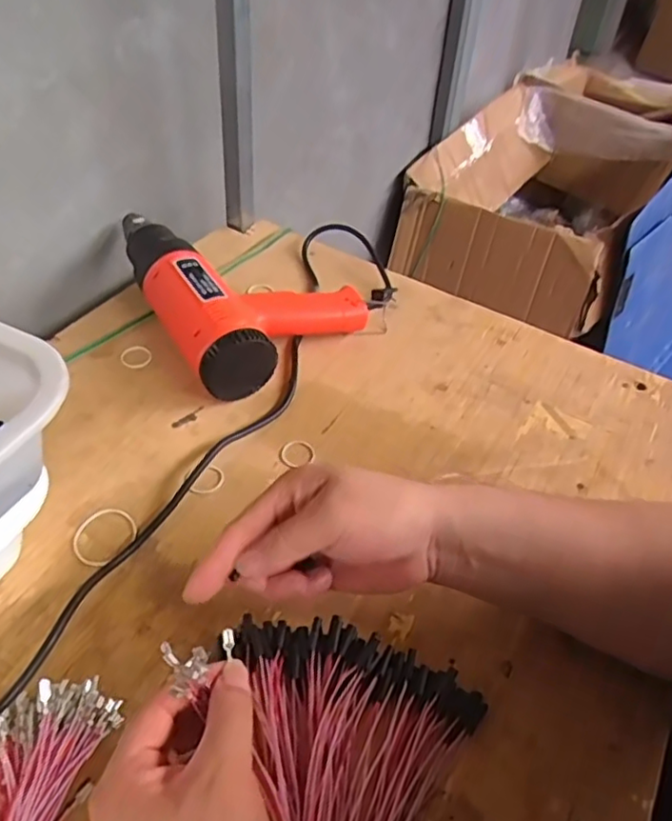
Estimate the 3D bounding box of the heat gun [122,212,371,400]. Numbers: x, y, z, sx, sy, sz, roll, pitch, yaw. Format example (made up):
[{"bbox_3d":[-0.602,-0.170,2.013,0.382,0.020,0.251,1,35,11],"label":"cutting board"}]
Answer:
[{"bbox_3d":[-0.101,-0.132,0.645,0.179,0.071,0.263,-22,53,-25],"label":"heat gun"}]

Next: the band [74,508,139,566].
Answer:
[{"bbox_3d":[-0.172,0.092,0.472,0.042,0.004,0.047,32,51,22],"label":"band"}]

